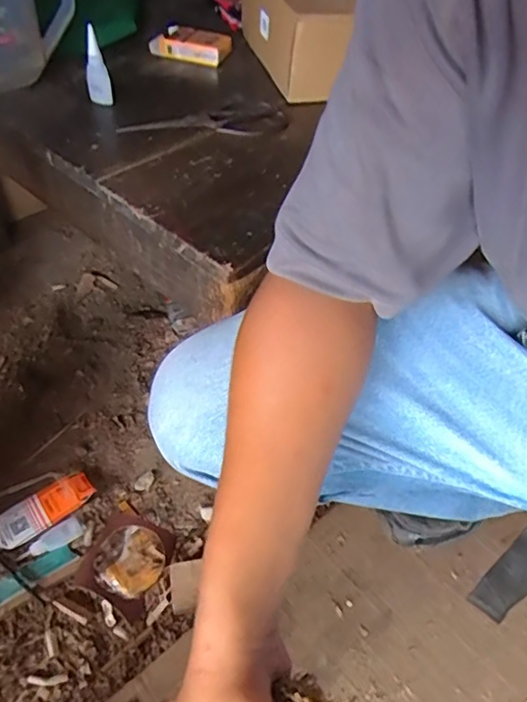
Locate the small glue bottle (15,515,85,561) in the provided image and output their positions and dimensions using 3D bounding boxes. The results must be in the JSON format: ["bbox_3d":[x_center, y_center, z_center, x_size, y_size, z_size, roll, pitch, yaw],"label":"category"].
[{"bbox_3d":[-0.262,0.233,0.682,0.080,0.013,0.028,-26,55,-26],"label":"small glue bottle"}]

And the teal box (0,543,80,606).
[{"bbox_3d":[-0.290,0.272,0.647,0.141,0.015,0.035,-25,54,-26],"label":"teal box"}]

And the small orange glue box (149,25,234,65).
[{"bbox_3d":[-0.110,-0.466,0.841,0.118,0.027,0.071,9,47,2],"label":"small orange glue box"}]

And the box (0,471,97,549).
[{"bbox_3d":[-0.280,0.197,0.702,0.123,0.016,0.053,-28,56,-28],"label":"box"}]

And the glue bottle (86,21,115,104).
[{"bbox_3d":[-0.215,-0.367,0.718,0.030,0.087,0.038,-8,48,-13],"label":"glue bottle"}]

